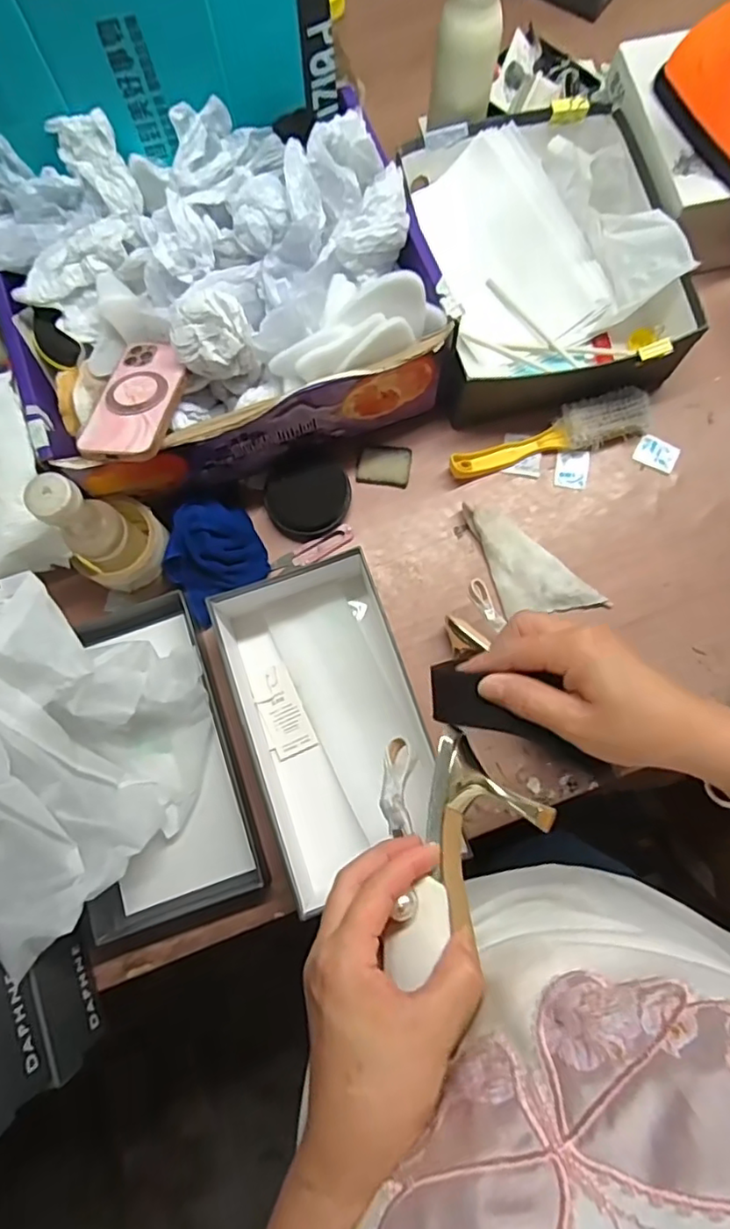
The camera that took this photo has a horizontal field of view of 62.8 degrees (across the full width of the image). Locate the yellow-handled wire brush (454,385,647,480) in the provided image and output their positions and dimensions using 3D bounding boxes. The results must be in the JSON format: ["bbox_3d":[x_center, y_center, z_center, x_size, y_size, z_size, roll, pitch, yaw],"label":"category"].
[{"bbox_3d":[0.202,-0.193,0.655,0.221,0.034,0.050,-17,78,-2],"label":"yellow-handled wire brush"}]

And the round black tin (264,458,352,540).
[{"bbox_3d":[-0.060,-0.128,0.647,0.081,0.032,0.090,30,80,7],"label":"round black tin"}]

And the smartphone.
[{"bbox_3d":[-0.210,-0.201,0.556,0.075,0.016,0.142,1,60,7],"label":"smartphone"}]

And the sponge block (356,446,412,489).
[{"bbox_3d":[0.022,-0.168,0.676,0.058,0.008,0.047,5,78,2],"label":"sponge block"}]

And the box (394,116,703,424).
[{"bbox_3d":[0.185,-0.386,0.666,0.263,0.099,0.321,-13,78,-2],"label":"box"}]

